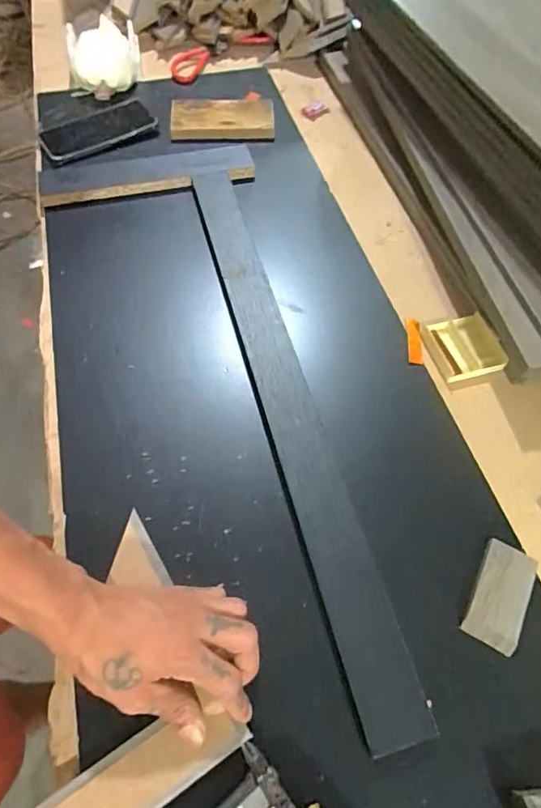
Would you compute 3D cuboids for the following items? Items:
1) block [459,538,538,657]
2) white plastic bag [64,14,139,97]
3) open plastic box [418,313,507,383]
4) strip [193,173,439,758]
[{"bbox_3d":[0.188,0.156,0.392,0.041,0.010,0.081,24,63,14],"label":"block"},{"bbox_3d":[-0.264,-0.547,0.760,0.111,0.058,0.137,-13,61,-7],"label":"white plastic bag"},{"bbox_3d":[0.207,-0.064,0.522,0.070,0.017,0.080,-15,61,-8],"label":"open plastic box"},{"bbox_3d":[0.011,-0.028,0.488,0.051,0.012,0.645,-12,62,-10],"label":"strip"}]

